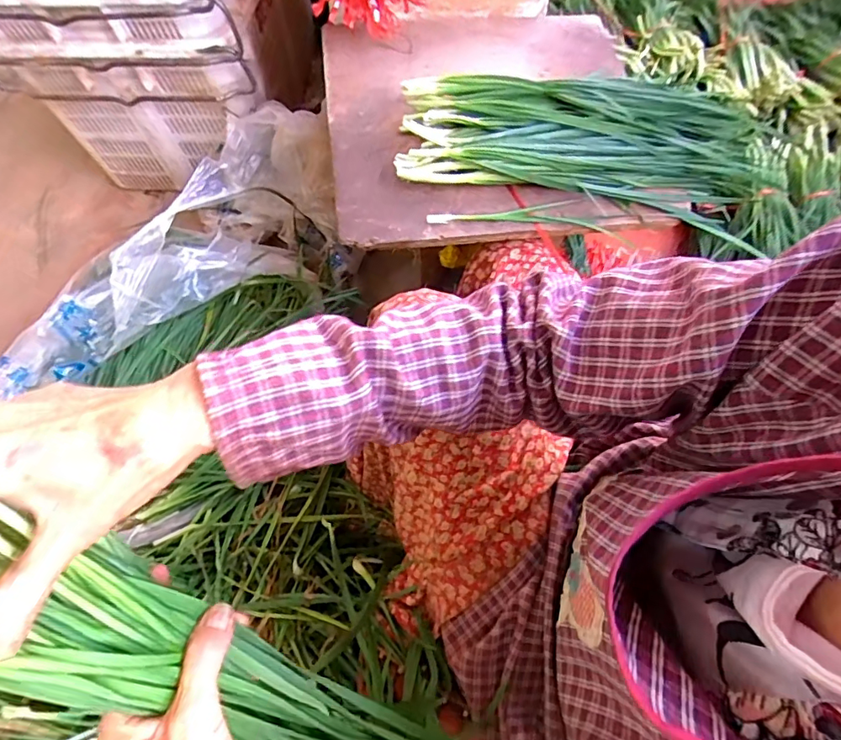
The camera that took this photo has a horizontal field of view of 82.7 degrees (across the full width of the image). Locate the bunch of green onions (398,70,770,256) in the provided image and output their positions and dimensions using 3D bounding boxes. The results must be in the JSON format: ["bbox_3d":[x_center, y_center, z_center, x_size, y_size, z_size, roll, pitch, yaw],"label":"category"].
[{"bbox_3d":[0.237,-0.297,0.646,0.514,0.092,0.246,-2,64,-1],"label":"bunch of green onions"}]

